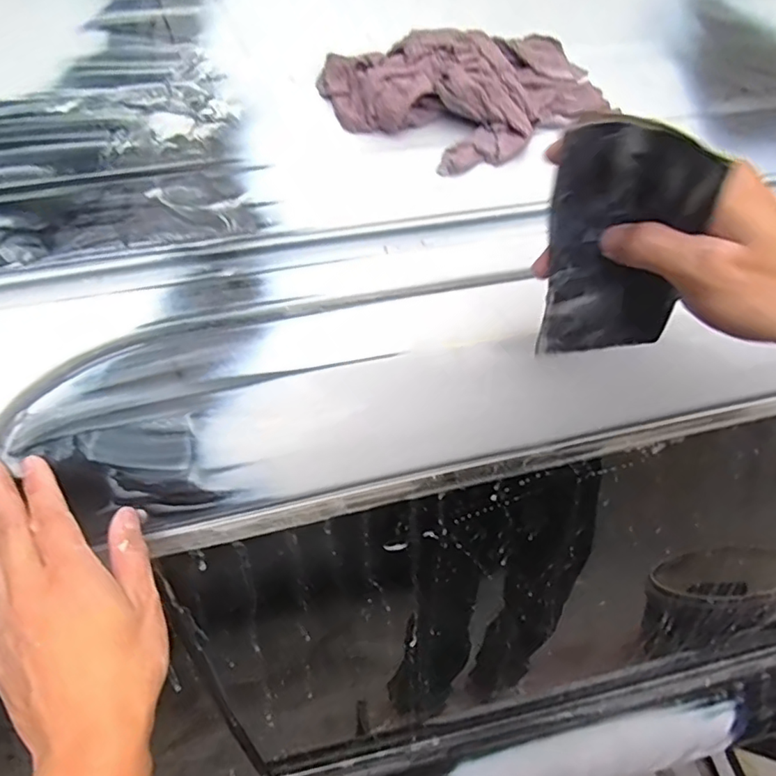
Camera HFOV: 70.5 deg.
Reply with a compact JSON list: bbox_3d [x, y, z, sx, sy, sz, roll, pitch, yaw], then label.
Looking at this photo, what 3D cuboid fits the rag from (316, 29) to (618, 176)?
[{"bbox_3d":[0.072,-0.265,0.469,0.230,0.040,0.169,-27,66,-15],"label":"rag"}]

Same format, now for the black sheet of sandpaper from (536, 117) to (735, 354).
[{"bbox_3d":[0.124,-0.066,0.285,0.065,0.134,0.057,-29,51,-16],"label":"black sheet of sandpaper"}]

